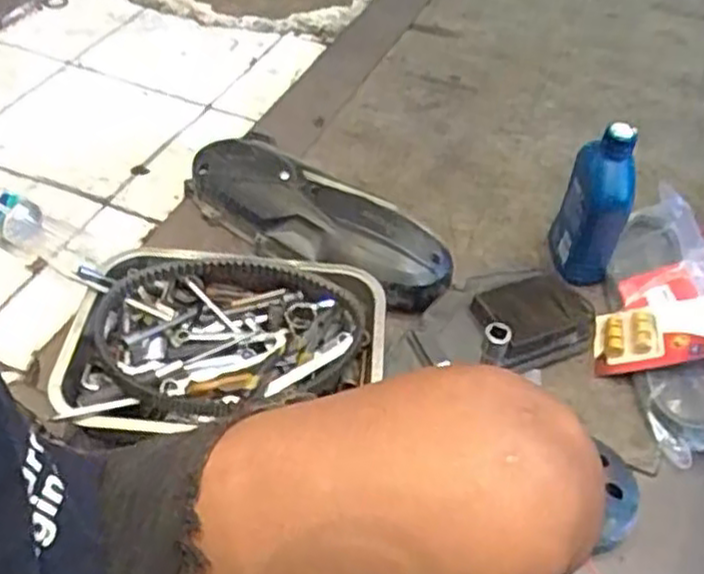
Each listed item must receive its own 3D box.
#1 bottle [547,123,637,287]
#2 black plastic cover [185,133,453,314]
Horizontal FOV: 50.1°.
[{"bbox_3d":[0.316,-0.103,0.977,0.085,0.218,0.055,17,47,11],"label":"bottle"},{"bbox_3d":[-0.058,-0.106,1.061,0.449,0.065,0.159,36,53,27],"label":"black plastic cover"}]

